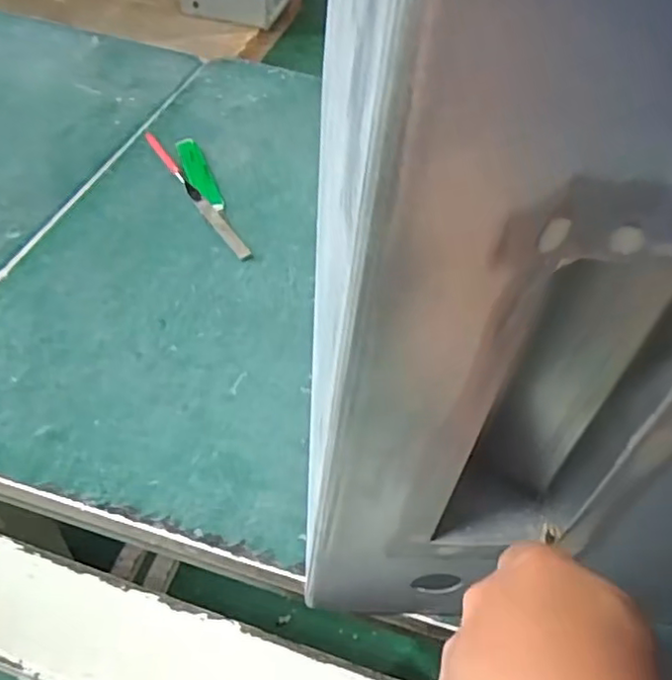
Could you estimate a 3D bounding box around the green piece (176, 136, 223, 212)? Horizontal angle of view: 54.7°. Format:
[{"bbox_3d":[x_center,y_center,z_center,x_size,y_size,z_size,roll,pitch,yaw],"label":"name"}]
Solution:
[{"bbox_3d":[-0.114,-0.139,0.537,0.021,0.007,0.094,-14,52,-19],"label":"green piece"}]

